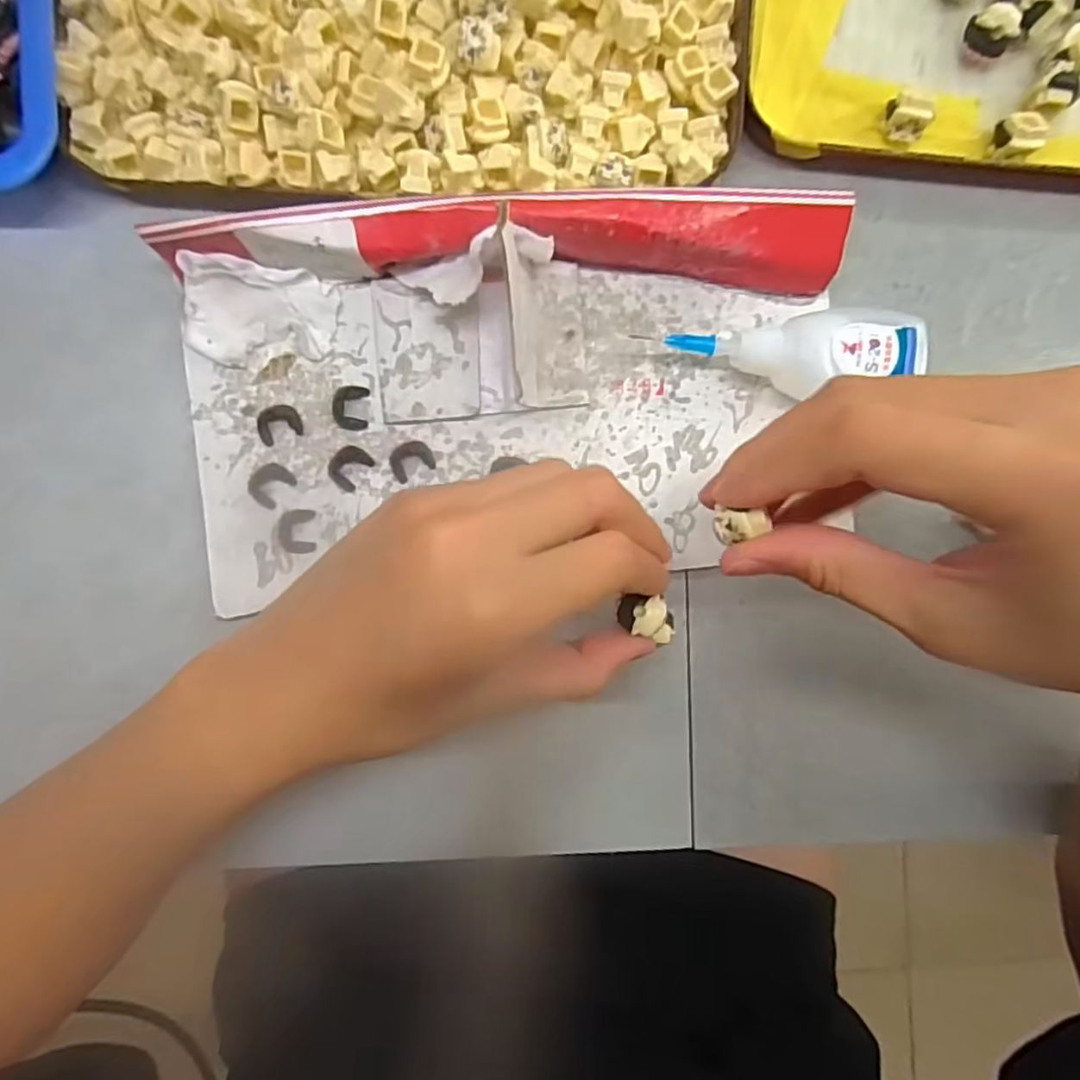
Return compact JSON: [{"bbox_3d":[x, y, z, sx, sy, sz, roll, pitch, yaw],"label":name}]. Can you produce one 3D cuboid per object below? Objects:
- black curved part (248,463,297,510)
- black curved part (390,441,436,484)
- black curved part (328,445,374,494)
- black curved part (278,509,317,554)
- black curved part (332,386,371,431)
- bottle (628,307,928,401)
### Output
[{"bbox_3d":[-0.100,-0.021,0.239,0.014,0.004,0.016,44,91,-2],"label":"black curved part"},{"bbox_3d":[-0.048,-0.030,0.241,0.016,0.006,0.013,-27,92,0],"label":"black curved part"},{"bbox_3d":[-0.071,-0.027,0.241,0.013,0.004,0.016,37,91,-2],"label":"black curved part"},{"bbox_3d":[-0.090,-0.003,0.240,0.013,0.004,0.016,3,92,-1],"label":"black curved part"},{"bbox_3d":[-0.070,-0.049,0.239,0.013,0.004,0.016,6,92,-1],"label":"black curved part"},{"bbox_3d":[0.088,-0.066,0.236,0.093,0.024,0.026,-6,92,-1],"label":"bottle"}]

